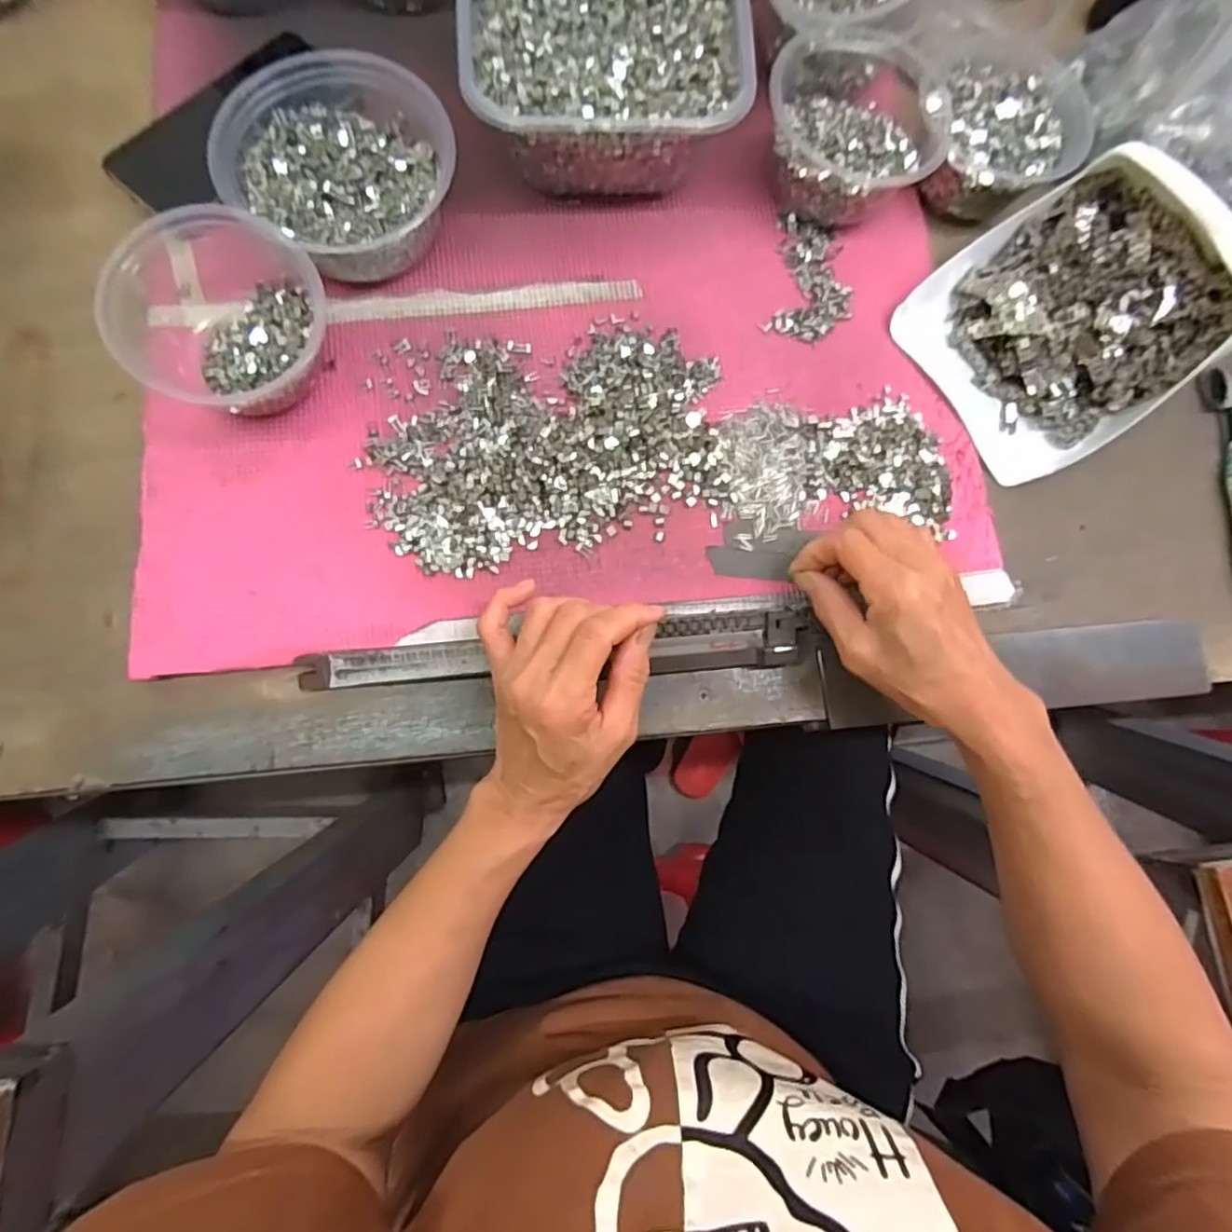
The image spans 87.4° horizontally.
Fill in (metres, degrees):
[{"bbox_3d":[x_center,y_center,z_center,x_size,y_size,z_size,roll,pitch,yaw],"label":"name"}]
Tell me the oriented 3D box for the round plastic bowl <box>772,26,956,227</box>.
[{"bbox_3d":[0.156,-0.326,0.430,0.116,0.058,0.122,1,78,-4],"label":"round plastic bowl"}]

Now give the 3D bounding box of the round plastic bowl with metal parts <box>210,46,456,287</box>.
[{"bbox_3d":[-0.165,-0.281,0.402,0.127,0.061,0.140,35,78,4],"label":"round plastic bowl with metal parts"}]

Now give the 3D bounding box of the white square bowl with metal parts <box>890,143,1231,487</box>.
[{"bbox_3d":[0.293,-0.193,0.406,0.156,0.080,0.152,-34,82,-10],"label":"white square bowl with metal parts"}]

